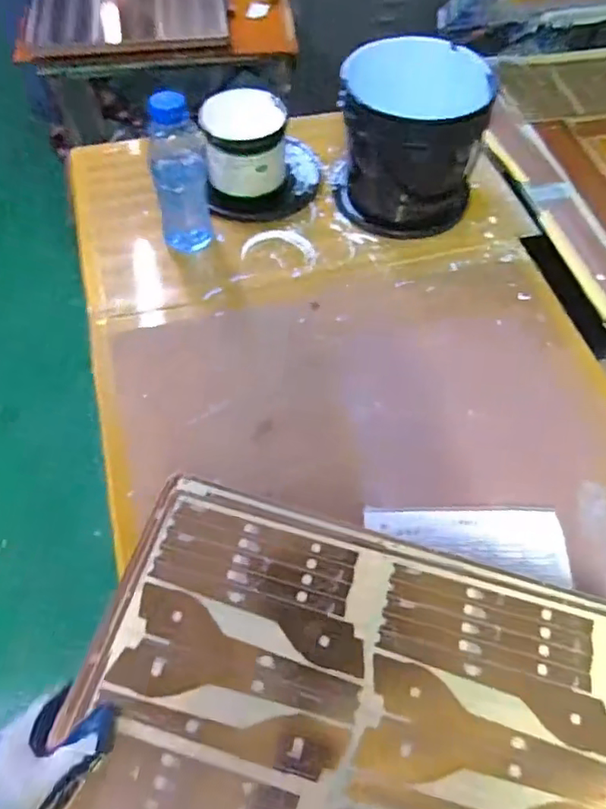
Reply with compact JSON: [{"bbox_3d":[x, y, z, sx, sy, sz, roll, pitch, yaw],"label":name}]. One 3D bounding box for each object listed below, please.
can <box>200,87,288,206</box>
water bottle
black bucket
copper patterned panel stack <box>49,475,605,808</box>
[{"bbox_3d":[-0.084,-0.378,0.864,0.122,0.116,0.134,-7,61,-4],"label":"can"},{"bbox_3d":[-0.163,-0.298,0.766,0.060,0.203,0.061,5,61,3],"label":"water bottle"},{"bbox_3d":[0.158,-0.382,0.836,0.188,0.195,0.188,0,61,0],"label":"black bucket"},{"bbox_3d":[0.027,0.293,0.444,0.443,0.026,0.408,14,61,8],"label":"copper patterned panel stack"}]

